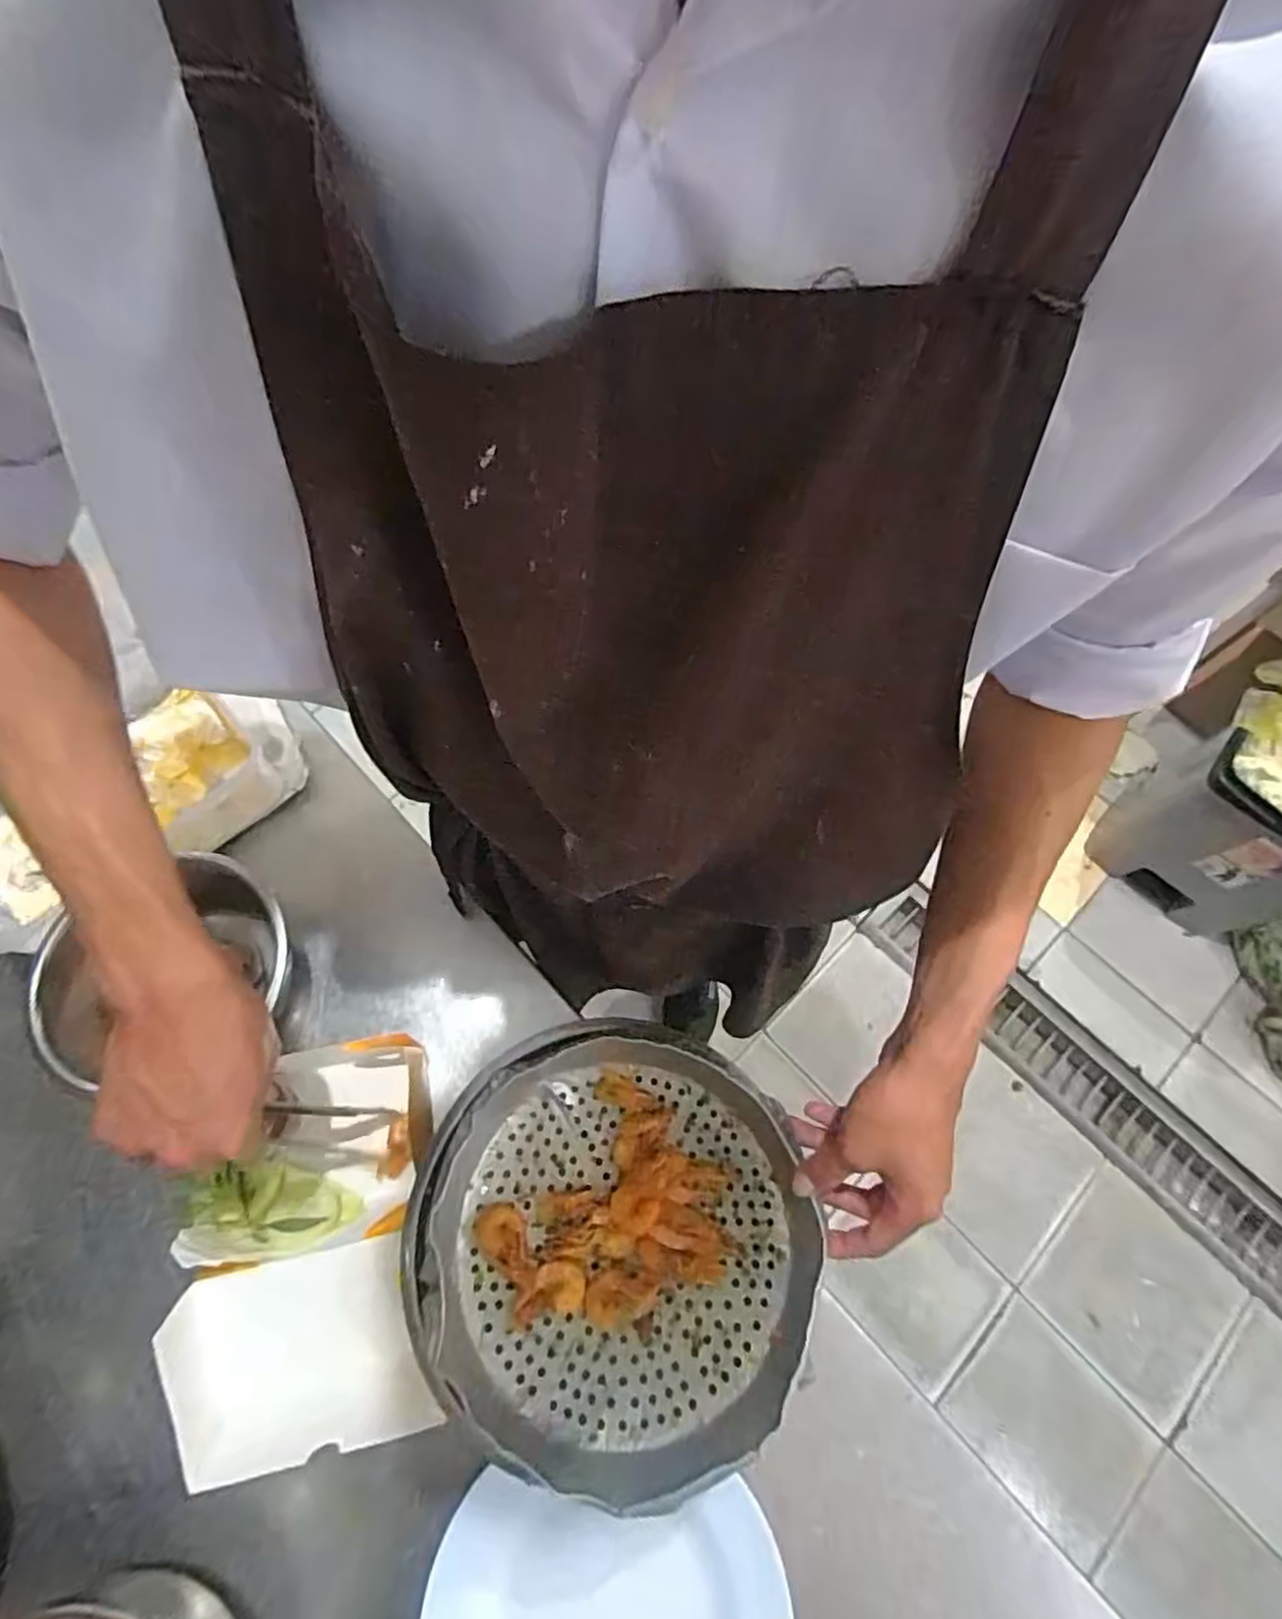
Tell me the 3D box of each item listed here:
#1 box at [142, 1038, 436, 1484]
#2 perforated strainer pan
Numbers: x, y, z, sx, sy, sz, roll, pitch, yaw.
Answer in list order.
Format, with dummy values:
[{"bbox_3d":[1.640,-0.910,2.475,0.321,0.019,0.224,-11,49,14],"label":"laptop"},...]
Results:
[{"bbox_3d":[-0.223,0.291,0.477,0.156,0.072,0.243,-11,69,-5],"label":"box"},{"bbox_3d":[-0.019,0.273,0.454,0.249,0.054,0.242,0,69,0],"label":"perforated strainer pan"}]

